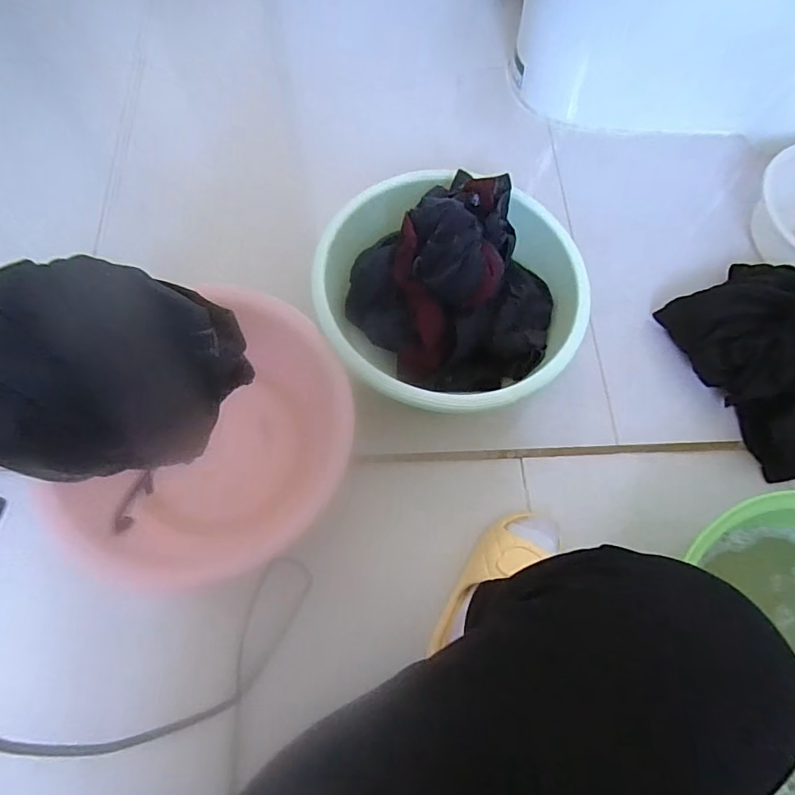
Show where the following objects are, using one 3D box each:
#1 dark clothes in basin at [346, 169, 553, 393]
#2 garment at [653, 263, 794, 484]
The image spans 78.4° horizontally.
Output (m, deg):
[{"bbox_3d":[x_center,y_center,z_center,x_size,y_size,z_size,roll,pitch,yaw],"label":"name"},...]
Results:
[{"bbox_3d":[0.092,-0.144,0.660,0.257,0.233,0.240,1,69,-2],"label":"dark clothes in basin"},{"bbox_3d":[0.576,-0.054,0.693,0.232,0.141,0.330,-28,73,-12],"label":"garment"}]

